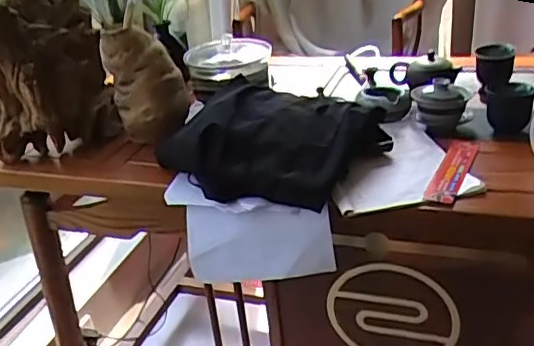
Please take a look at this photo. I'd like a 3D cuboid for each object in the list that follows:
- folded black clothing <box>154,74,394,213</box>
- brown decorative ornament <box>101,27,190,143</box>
[{"bbox_3d":[0.008,-0.061,0.888,0.306,0.097,0.281,6,30,23],"label":"folded black clothing"},{"bbox_3d":[-0.200,-0.148,0.968,0.123,0.173,0.108,-11,28,-9],"label":"brown decorative ornament"}]

